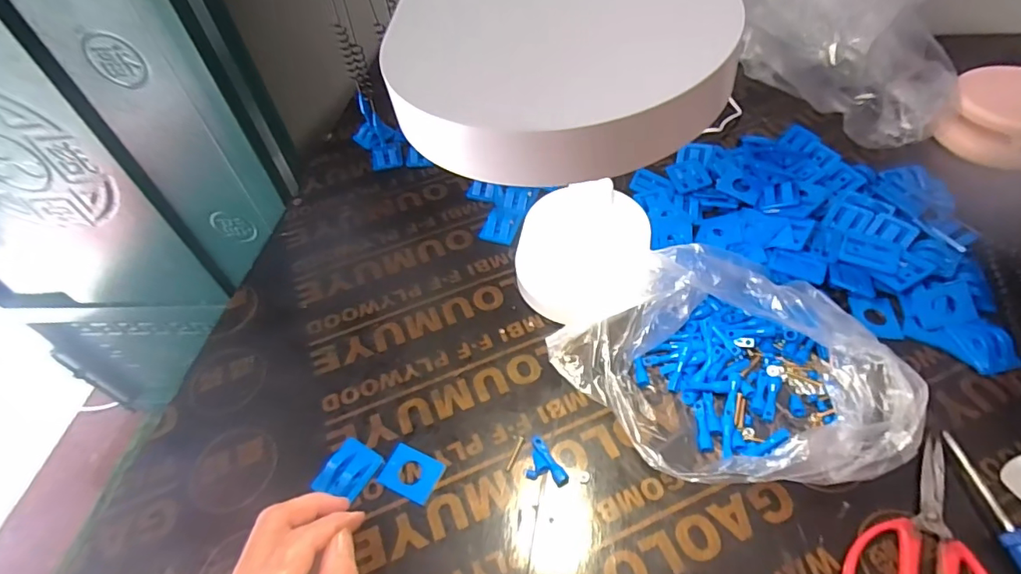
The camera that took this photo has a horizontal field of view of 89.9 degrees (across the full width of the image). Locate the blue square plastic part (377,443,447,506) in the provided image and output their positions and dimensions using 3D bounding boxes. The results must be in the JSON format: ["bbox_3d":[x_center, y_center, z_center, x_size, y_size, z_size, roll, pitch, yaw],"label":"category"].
[{"bbox_3d":[-0.073,0.138,0.379,0.043,0.004,0.034,18,54,18],"label":"blue square plastic part"}]

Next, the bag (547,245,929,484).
[{"bbox_3d":[0.153,0.061,0.368,0.213,0.081,0.166,-13,51,-6],"label":"bag"}]

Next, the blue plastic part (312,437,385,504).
[{"bbox_3d":[-0.120,0.134,0.376,0.036,0.012,0.042,24,56,22],"label":"blue plastic part"}]

